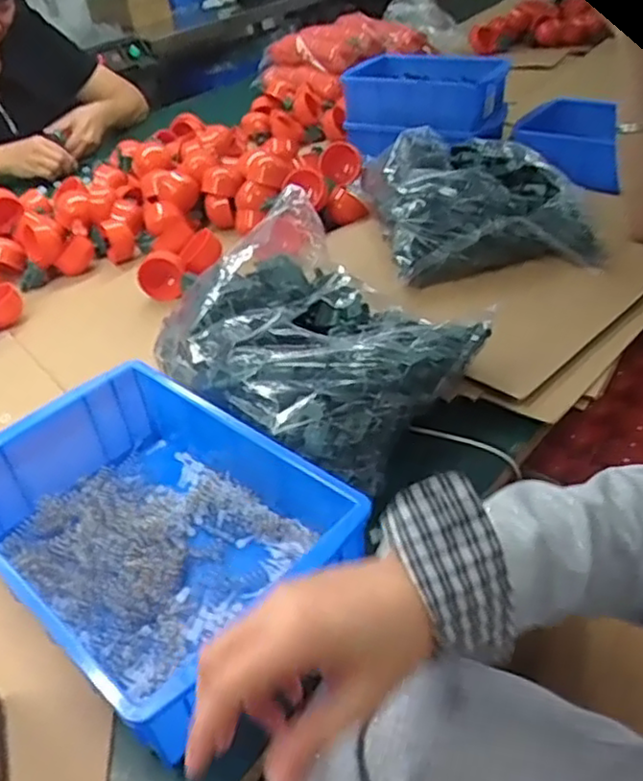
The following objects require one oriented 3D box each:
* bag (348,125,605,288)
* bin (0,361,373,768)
[{"bbox_3d":[0.194,-0.257,0.898,0.248,0.090,0.306,-10,38,-3],"label":"bag"},{"bbox_3d":[-0.131,0.106,0.525,0.286,0.083,0.201,26,49,35],"label":"bin"}]

